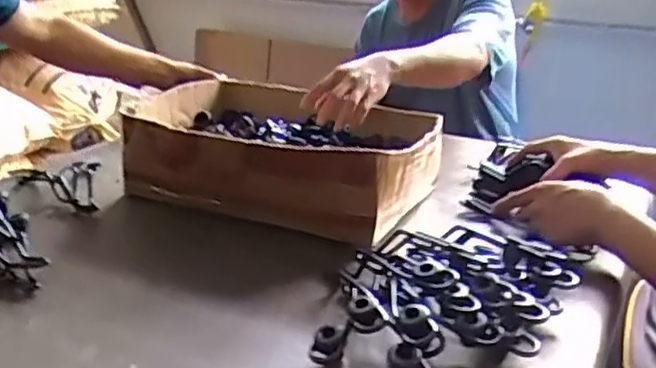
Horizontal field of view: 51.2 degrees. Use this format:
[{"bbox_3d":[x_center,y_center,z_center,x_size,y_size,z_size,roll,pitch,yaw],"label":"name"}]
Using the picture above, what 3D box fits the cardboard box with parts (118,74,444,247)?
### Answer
[{"bbox_3d":[-0.059,-0.044,1.053,0.433,0.137,0.345,8,21,15],"label":"cardboard box with parts"}]

